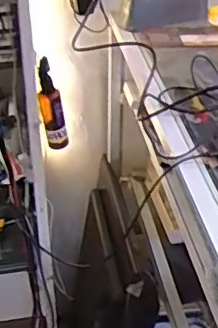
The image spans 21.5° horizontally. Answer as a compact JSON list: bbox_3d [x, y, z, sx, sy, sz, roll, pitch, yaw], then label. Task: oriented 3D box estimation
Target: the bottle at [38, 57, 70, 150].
[{"bbox_3d":[-0.095,-0.095,0.965,0.046,0.168,0.033,-4,35,-6],"label":"bottle"}]

